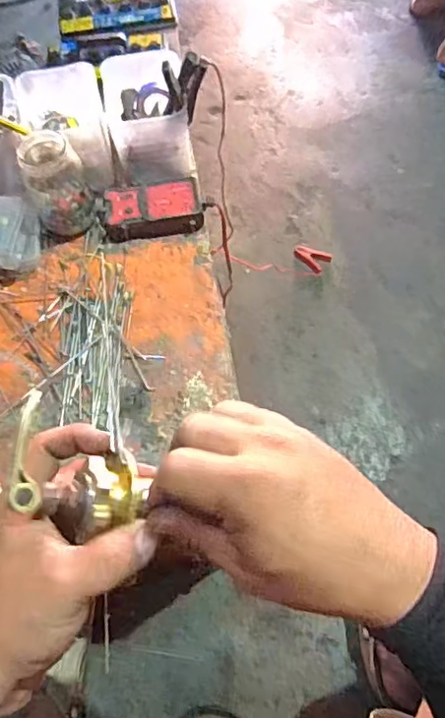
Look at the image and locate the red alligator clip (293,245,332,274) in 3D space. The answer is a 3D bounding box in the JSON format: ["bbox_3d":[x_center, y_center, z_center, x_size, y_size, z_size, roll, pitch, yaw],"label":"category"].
[{"bbox_3d":[0.182,-0.211,1.179,0.075,0.019,0.044,39,71,18],"label":"red alligator clip"}]

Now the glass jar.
[{"bbox_3d":[-0.176,-0.187,0.614,0.061,0.097,0.065,-22,66,-9],"label":"glass jar"}]

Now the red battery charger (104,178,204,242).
[{"bbox_3d":[-0.077,-0.168,0.640,0.106,0.026,0.064,-10,64,-3],"label":"red battery charger"}]

